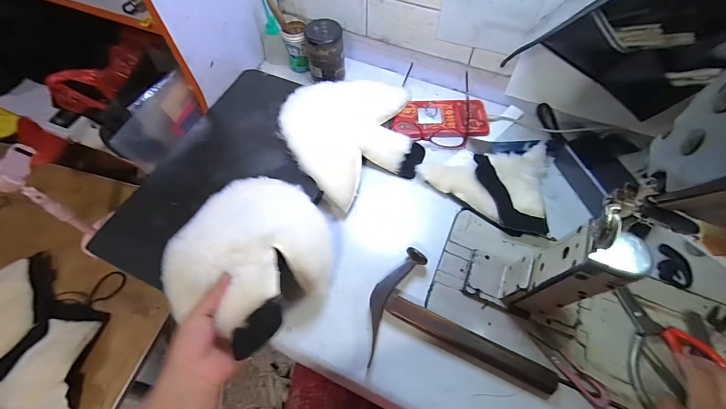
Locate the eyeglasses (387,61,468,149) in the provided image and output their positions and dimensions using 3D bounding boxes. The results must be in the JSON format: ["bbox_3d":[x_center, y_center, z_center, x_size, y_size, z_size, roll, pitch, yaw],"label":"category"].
[{"bbox_3d":[0.123,-0.171,0.548,0.129,0.028,0.151,10,61,6],"label":"eyeglasses"}]

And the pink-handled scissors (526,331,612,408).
[{"bbox_3d":[0.243,0.193,0.382,0.021,0.007,0.102,-35,66,-18],"label":"pink-handled scissors"}]

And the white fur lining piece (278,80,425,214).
[{"bbox_3d":[-0.008,-0.124,0.525,0.223,0.042,0.216,0,61,0],"label":"white fur lining piece"}]

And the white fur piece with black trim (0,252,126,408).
[{"bbox_3d":[-0.642,0.226,0.604,0.352,0.057,0.256,7,61,5],"label":"white fur piece with black trim"}]

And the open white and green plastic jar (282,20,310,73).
[{"bbox_3d":[-0.122,-0.291,0.597,0.044,0.075,0.052,-2,61,0],"label":"open white and green plastic jar"}]

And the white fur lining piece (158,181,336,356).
[{"bbox_3d":[-0.139,0.041,0.382,0.196,0.080,0.199,0,61,0],"label":"white fur lining piece"}]

